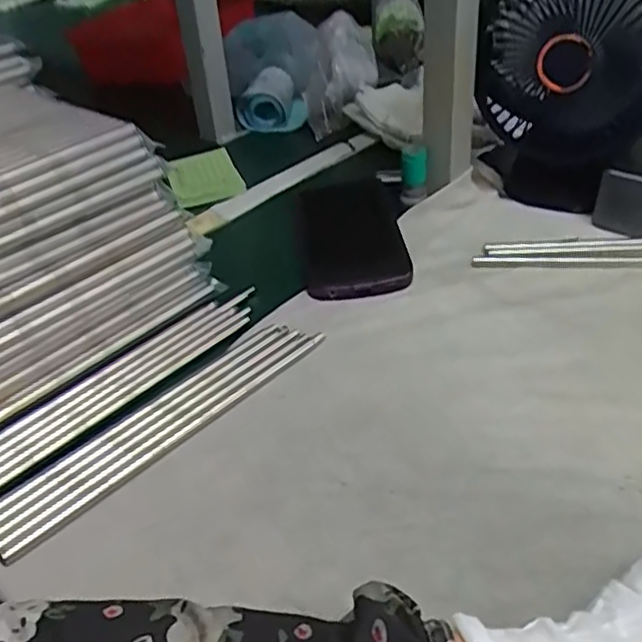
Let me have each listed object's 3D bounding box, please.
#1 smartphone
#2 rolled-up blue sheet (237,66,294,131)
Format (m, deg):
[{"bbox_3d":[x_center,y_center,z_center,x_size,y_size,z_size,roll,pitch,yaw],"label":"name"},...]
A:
[{"bbox_3d":[0.024,-0.078,0.566,0.078,0.010,0.189,-6,37,0],"label":"smartphone"},{"bbox_3d":[-0.063,-0.261,0.793,0.056,0.038,0.099,0,37,8],"label":"rolled-up blue sheet"}]

